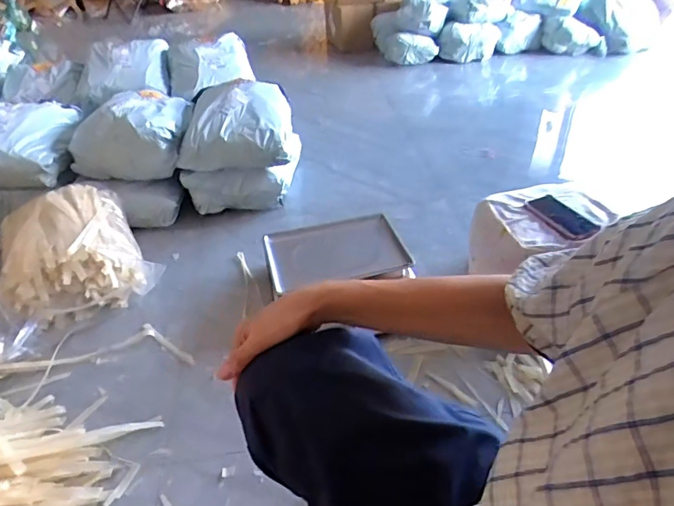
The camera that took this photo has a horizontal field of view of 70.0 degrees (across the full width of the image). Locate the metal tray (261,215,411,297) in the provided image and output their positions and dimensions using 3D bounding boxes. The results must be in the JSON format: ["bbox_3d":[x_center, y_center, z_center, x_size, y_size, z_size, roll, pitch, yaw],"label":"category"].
[{"bbox_3d":[0.000,0.003,1.182,0.351,0.040,0.230,-6,38,-3],"label":"metal tray"}]

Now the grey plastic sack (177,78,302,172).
[{"bbox_3d":[-0.297,-0.410,1.499,0.335,0.146,0.322,-2,38,3],"label":"grey plastic sack"}]

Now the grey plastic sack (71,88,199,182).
[{"bbox_3d":[-0.620,-0.394,1.516,0.306,0.168,0.342,-2,38,2],"label":"grey plastic sack"}]

